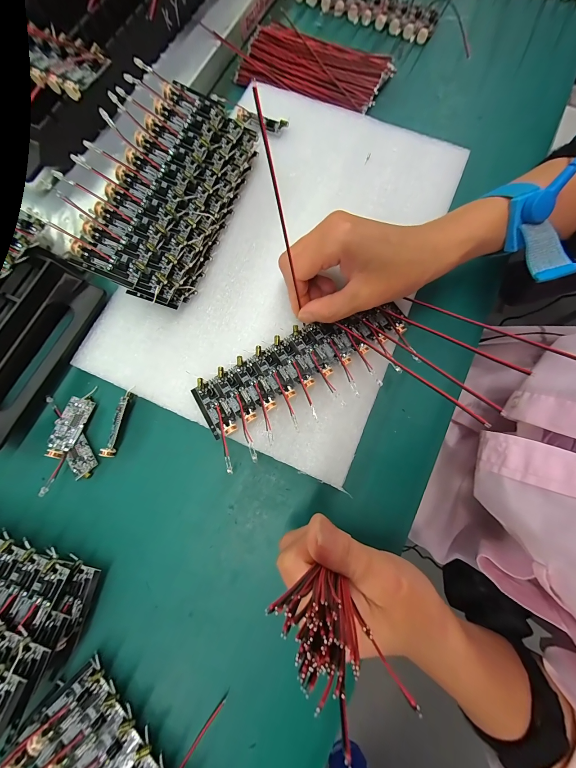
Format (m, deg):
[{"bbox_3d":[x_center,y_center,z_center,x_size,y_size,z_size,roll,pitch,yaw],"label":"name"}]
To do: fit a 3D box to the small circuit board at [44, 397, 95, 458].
[{"bbox_3d":[-0.156,0.029,0.205,0.017,0.005,0.044,23,70,-14],"label":"small circuit board"}]

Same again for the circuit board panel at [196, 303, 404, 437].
[{"bbox_3d":[0.012,-0.018,0.210,0.161,0.008,0.047,-27,80,-6],"label":"circuit board panel"}]

